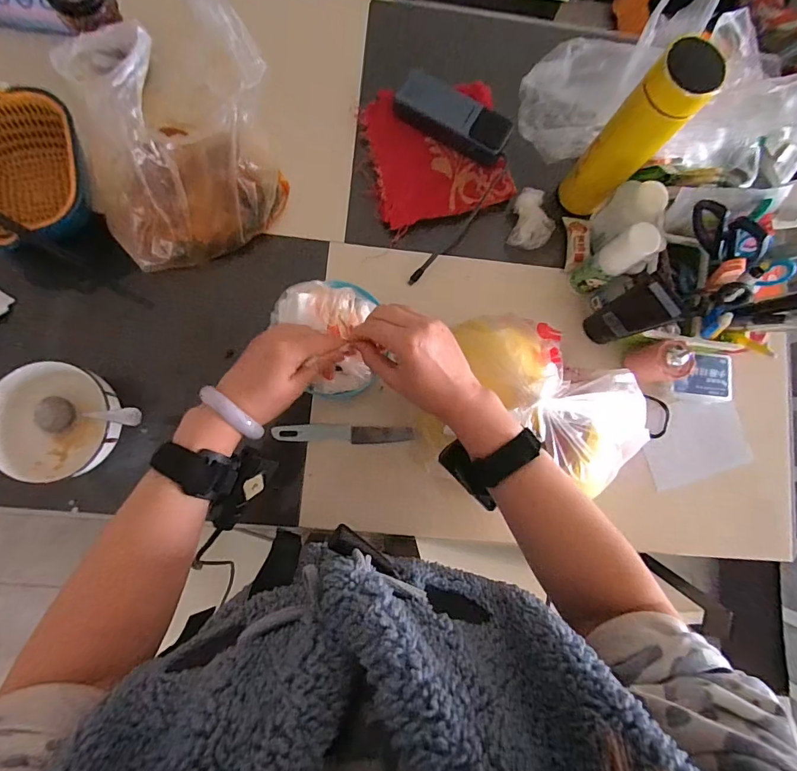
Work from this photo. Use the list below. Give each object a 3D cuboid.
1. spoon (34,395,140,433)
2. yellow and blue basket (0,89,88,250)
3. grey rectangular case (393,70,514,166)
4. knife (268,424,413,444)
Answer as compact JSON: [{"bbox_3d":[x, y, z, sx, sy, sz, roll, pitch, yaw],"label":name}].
[{"bbox_3d":[-0.335,0.032,0.472,0.160,0.026,0.040,-1,83,29],"label":"spoon"},{"bbox_3d":[-0.456,-0.238,0.539,0.169,0.111,0.178,1,84,-5],"label":"yellow and blue basket"},{"bbox_3d":[0.072,-0.356,0.590,0.153,0.040,0.051,26,82,-1],"label":"grey rectangular case"},{"bbox_3d":[-0.069,0.062,0.557,0.173,0.010,0.023,3,84,-4],"label":"knife"}]

